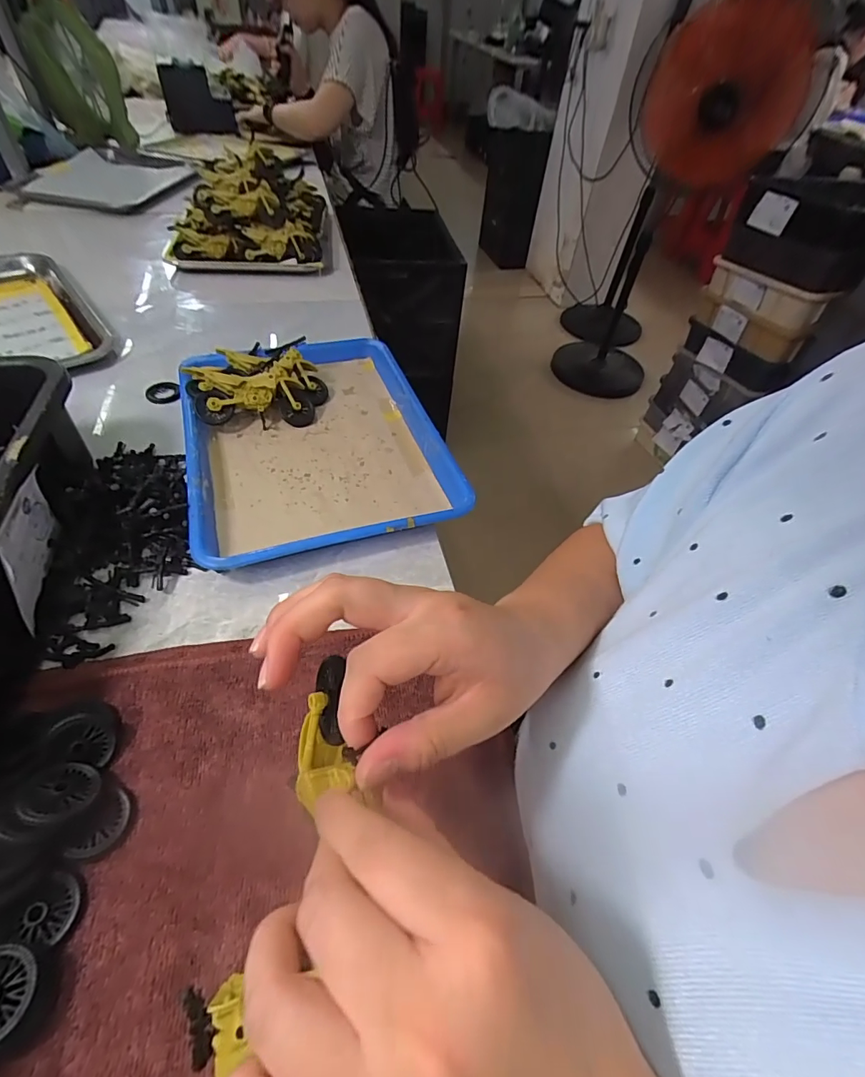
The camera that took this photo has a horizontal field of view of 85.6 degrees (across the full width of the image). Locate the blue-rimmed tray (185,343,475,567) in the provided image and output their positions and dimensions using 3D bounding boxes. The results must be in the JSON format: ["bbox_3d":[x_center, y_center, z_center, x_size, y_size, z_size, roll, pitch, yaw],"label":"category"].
[{"bbox_3d":[-0.127,-0.112,0.500,0.244,0.033,0.323,-13,52,-17],"label":"blue-rimmed tray"}]

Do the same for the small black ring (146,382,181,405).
[{"bbox_3d":[-0.315,-0.170,0.546,0.036,0.007,0.033,-18,54,-21],"label":"small black ring"}]

